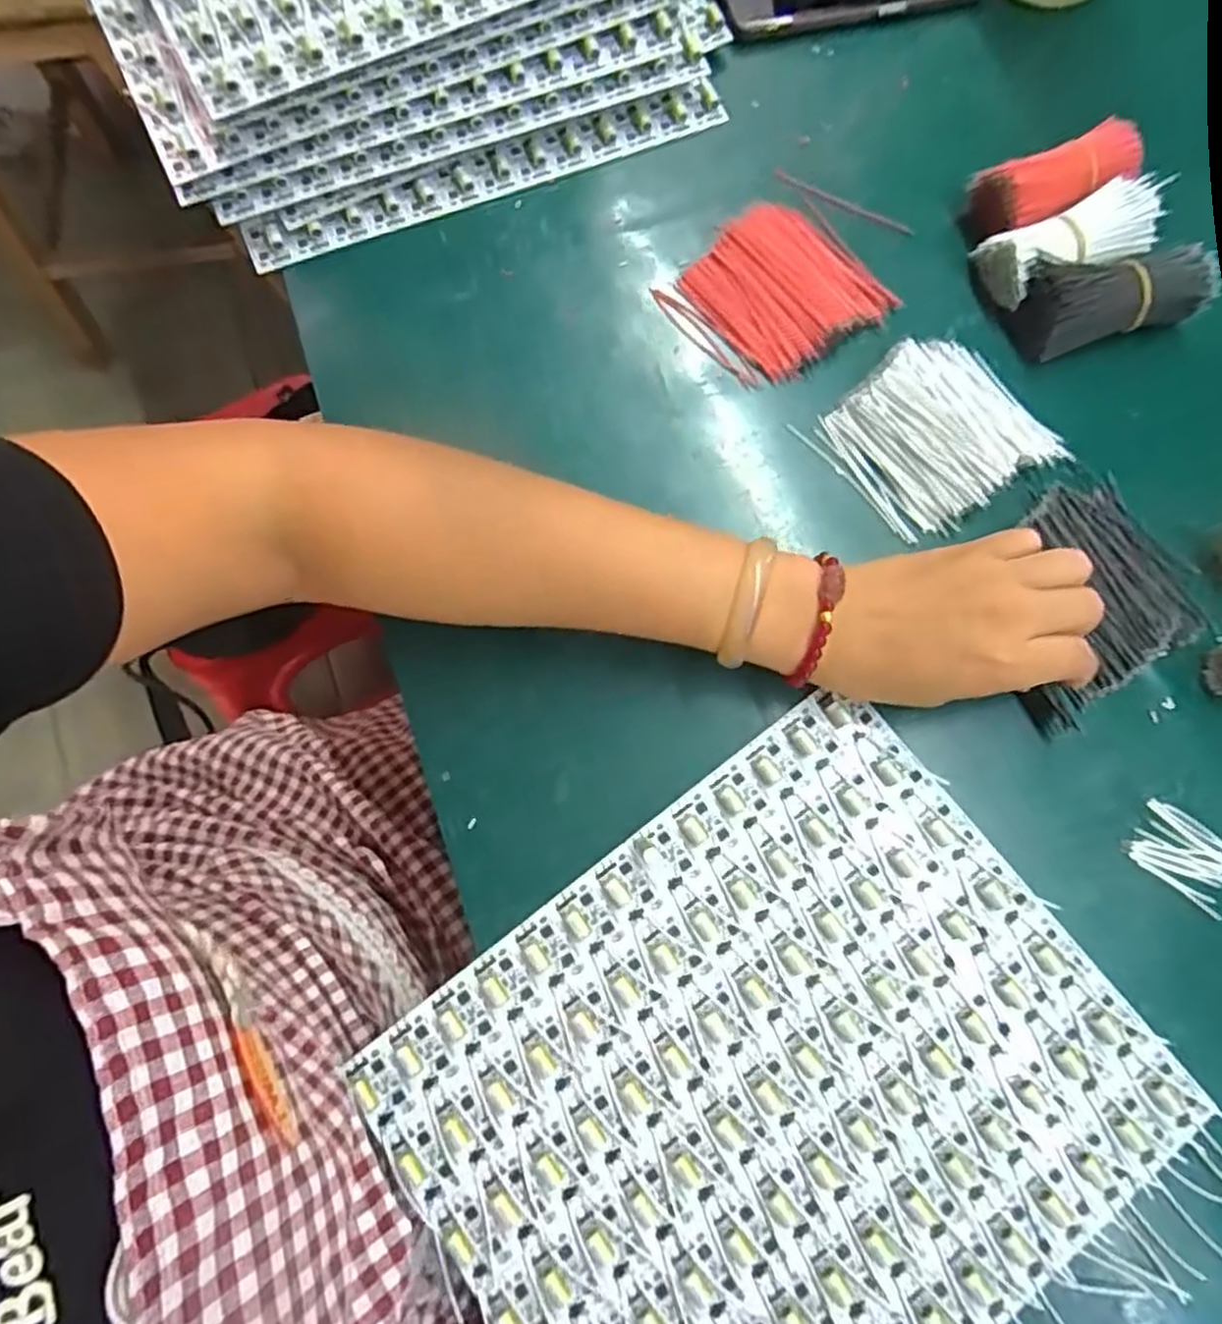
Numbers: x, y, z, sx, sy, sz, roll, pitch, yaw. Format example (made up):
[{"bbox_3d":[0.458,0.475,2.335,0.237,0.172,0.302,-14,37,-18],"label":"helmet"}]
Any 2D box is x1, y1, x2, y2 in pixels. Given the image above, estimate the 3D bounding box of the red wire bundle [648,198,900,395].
[{"bbox_3d":[0.093,-0.205,0.418,0.105,0.019,0.089,-38,79,-9],"label":"red wire bundle"}]

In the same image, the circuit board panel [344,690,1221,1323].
[{"bbox_3d":[0.074,0.185,0.326,0.282,0.008,0.239,-37,79,-8],"label":"circuit board panel"}]

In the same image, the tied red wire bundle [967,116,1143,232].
[{"bbox_3d":[0.249,-0.264,0.427,0.093,0.033,0.040,-18,77,-5],"label":"tied red wire bundle"}]

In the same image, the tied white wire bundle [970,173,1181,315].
[{"bbox_3d":[0.251,-0.228,0.415,0.090,0.037,0.044,-18,77,-4],"label":"tied white wire bundle"}]

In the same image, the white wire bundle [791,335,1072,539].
[{"bbox_3d":[0.171,-0.120,0.398,0.105,0.019,0.091,-34,79,-8],"label":"white wire bundle"}]

